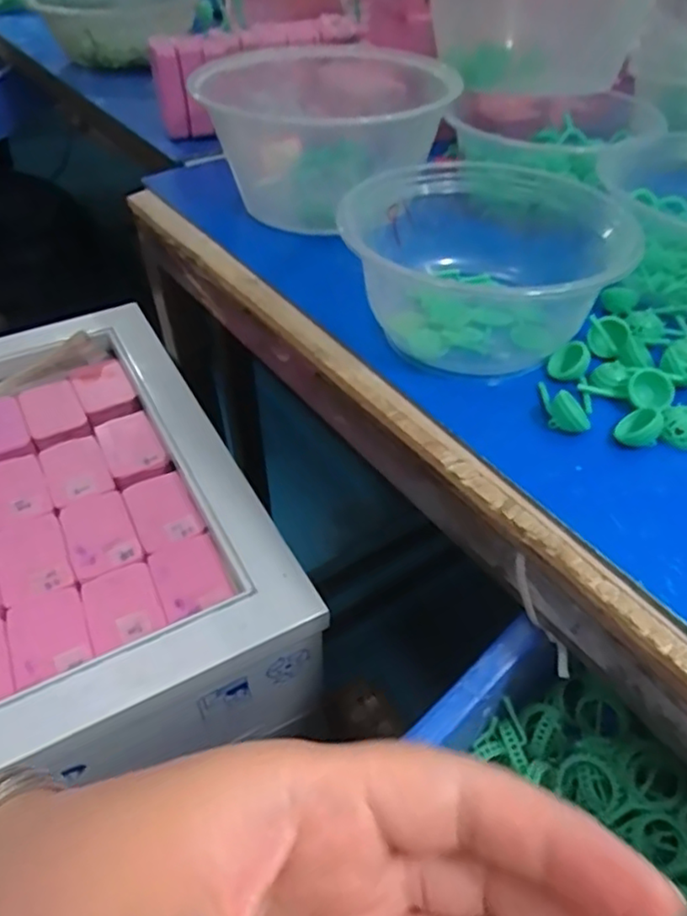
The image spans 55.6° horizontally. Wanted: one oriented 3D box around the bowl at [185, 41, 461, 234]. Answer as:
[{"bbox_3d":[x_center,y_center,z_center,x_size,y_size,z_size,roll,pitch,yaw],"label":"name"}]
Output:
[{"bbox_3d":[-0.010,-0.224,0.454,0.159,0.077,0.167,11,46,11],"label":"bowl"}]

